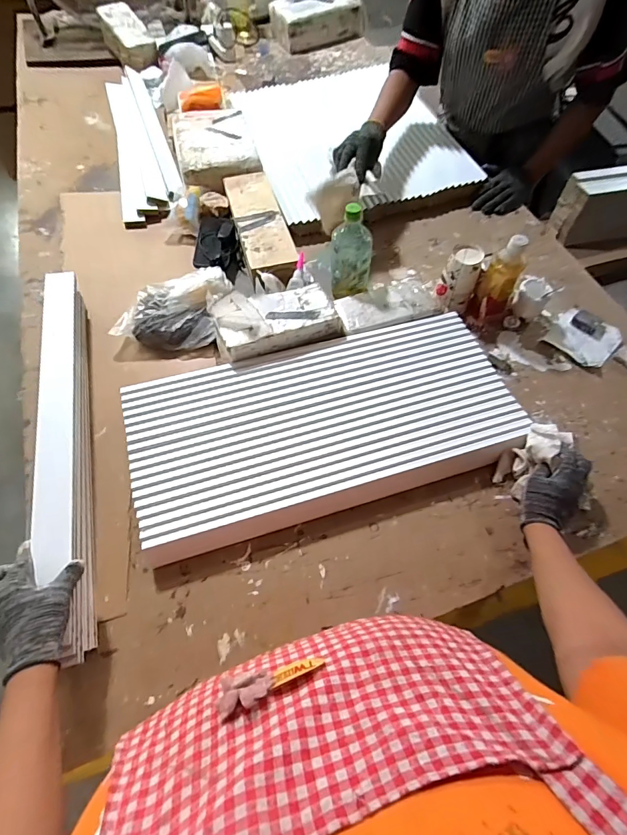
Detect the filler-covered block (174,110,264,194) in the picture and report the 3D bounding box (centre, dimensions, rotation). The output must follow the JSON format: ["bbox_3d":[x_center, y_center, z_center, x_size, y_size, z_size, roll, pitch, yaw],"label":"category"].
[{"bbox_3d":[-0.256,-0.703,1.065,0.200,0.068,0.298,-13,63,-9],"label":"filler-covered block"}]

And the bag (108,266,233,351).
[{"bbox_3d":[-0.280,-0.225,0.821,0.201,0.065,0.180,6,60,1],"label":"bag"}]

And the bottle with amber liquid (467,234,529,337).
[{"bbox_3d":[0.375,-0.268,0.793,0.084,0.180,0.095,28,63,13],"label":"bottle with amber liquid"}]

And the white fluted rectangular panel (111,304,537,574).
[{"bbox_3d":[0.022,0.003,0.703,0.640,0.047,0.300,-15,62,-10],"label":"white fluted rectangular panel"}]

